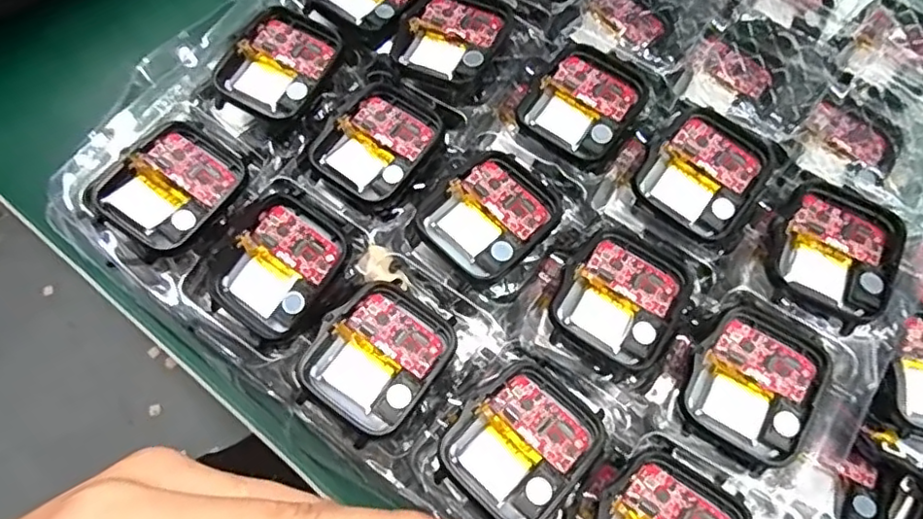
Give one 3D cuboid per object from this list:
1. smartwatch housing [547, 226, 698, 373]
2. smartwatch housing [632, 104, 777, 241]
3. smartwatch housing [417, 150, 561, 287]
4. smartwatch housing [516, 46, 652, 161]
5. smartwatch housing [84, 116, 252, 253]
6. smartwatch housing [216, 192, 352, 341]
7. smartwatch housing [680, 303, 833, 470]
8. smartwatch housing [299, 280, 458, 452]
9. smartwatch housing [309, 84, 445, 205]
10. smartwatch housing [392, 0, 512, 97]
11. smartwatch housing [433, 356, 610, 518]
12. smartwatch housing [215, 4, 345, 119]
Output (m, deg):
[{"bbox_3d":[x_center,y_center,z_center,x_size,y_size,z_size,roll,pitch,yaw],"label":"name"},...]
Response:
[{"bbox_3d":[0.053,0.012,0.198,0.037,0.005,0.045,35,75,12],"label":"smartwatch housing"},{"bbox_3d":[0.086,-0.032,0.211,0.037,0.006,0.042,38,75,12],"label":"smartwatch housing"},{"bbox_3d":[0.011,-0.015,0.205,0.044,0.007,0.037,-41,76,-13],"label":"smartwatch housing"},{"bbox_3d":[0.046,-0.058,0.223,0.036,0.006,0.044,39,76,13],"label":"smartwatch housing"},{"bbox_3d":[-0.099,-0.026,0.204,0.036,0.009,0.044,34,75,11],"label":"smartwatch housing"},{"bbox_3d":[-0.060,0.003,0.201,0.035,0.011,0.044,40,76,13],"label":"smartwatch housing"},{"bbox_3d":[0.092,0.038,0.189,0.036,0.005,0.044,31,74,10],"label":"smartwatch housing"},{"bbox_3d":[-0.026,0.030,0.188,0.037,0.006,0.045,35,75,13],"label":"smartwatch housing"},{"bbox_3d":[-0.030,-0.042,0.218,0.036,0.005,0.042,36,75,12],"label":"smartwatch housing"},{"bbox_3d":[-0.003,-0.083,0.227,0.035,0.007,0.042,32,74,11],"label":"smartwatch housing"},{"bbox_3d":[0.018,0.055,0.179,0.037,0.007,0.045,42,77,15],"label":"smartwatch housing"},{"bbox_3d":[-0.066,-0.072,0.223,0.035,0.009,0.042,29,74,10],"label":"smartwatch housing"}]

